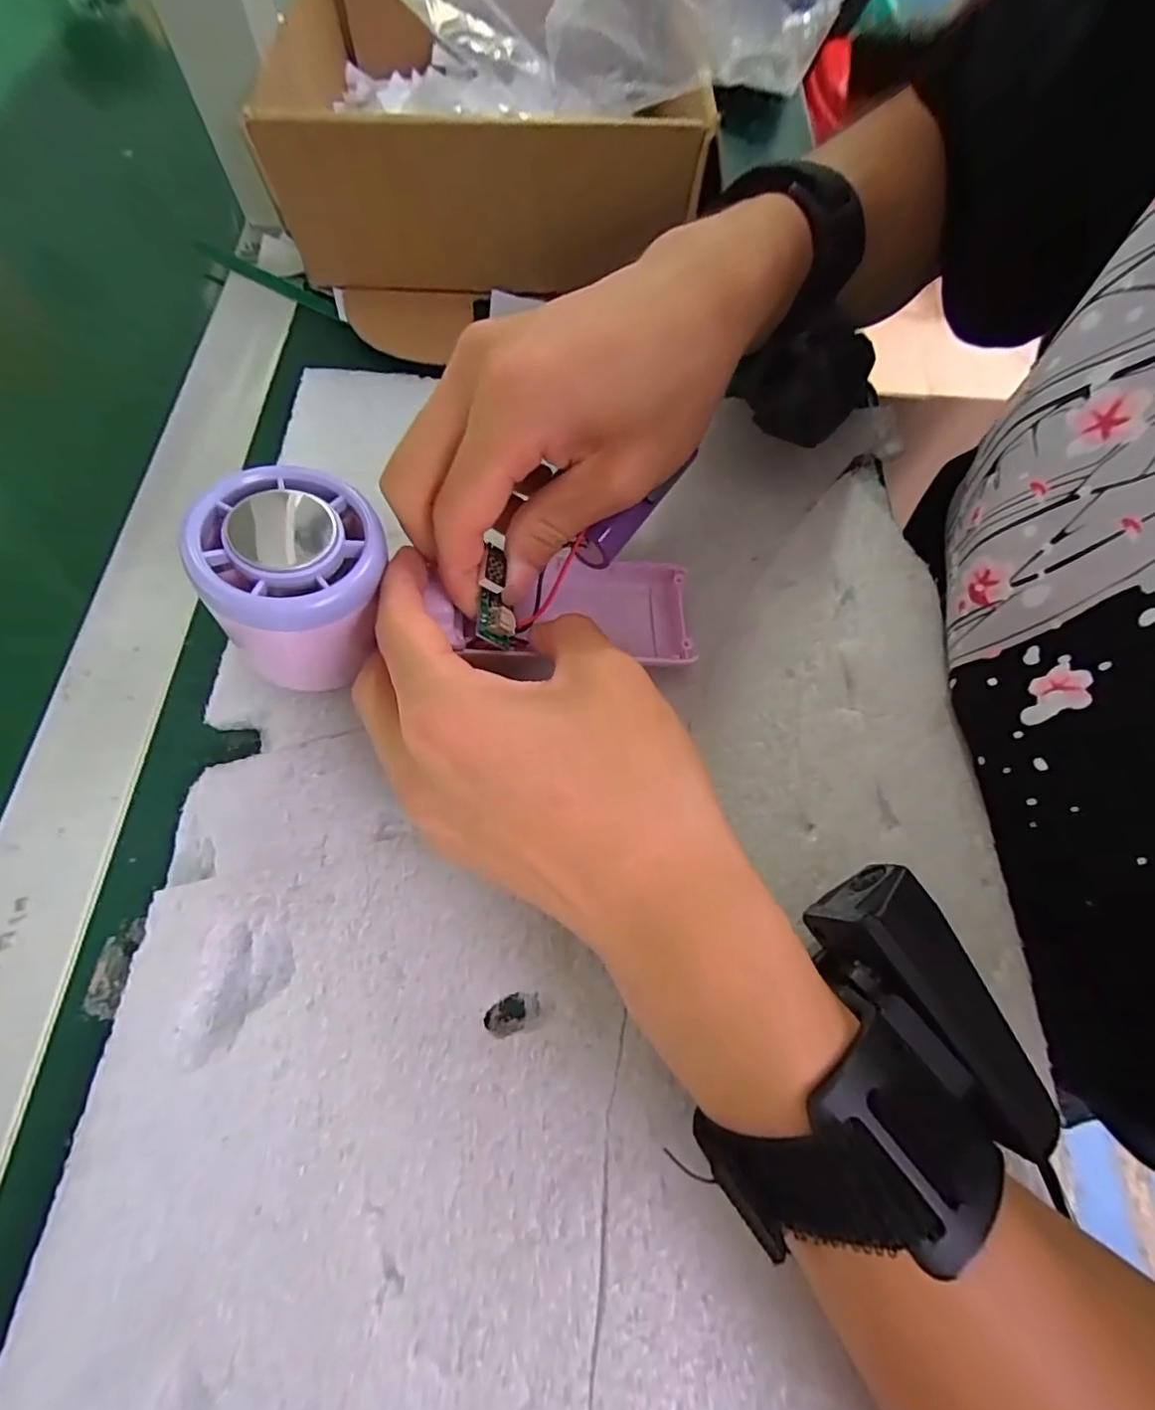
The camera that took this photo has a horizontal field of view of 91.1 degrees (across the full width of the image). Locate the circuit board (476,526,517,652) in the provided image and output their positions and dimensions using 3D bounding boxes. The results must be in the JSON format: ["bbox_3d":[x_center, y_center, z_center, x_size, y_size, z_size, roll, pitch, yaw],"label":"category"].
[{"bbox_3d":[-0.028,-0.037,0.190,0.012,0.009,0.035,-4,101,-2],"label":"circuit board"}]

